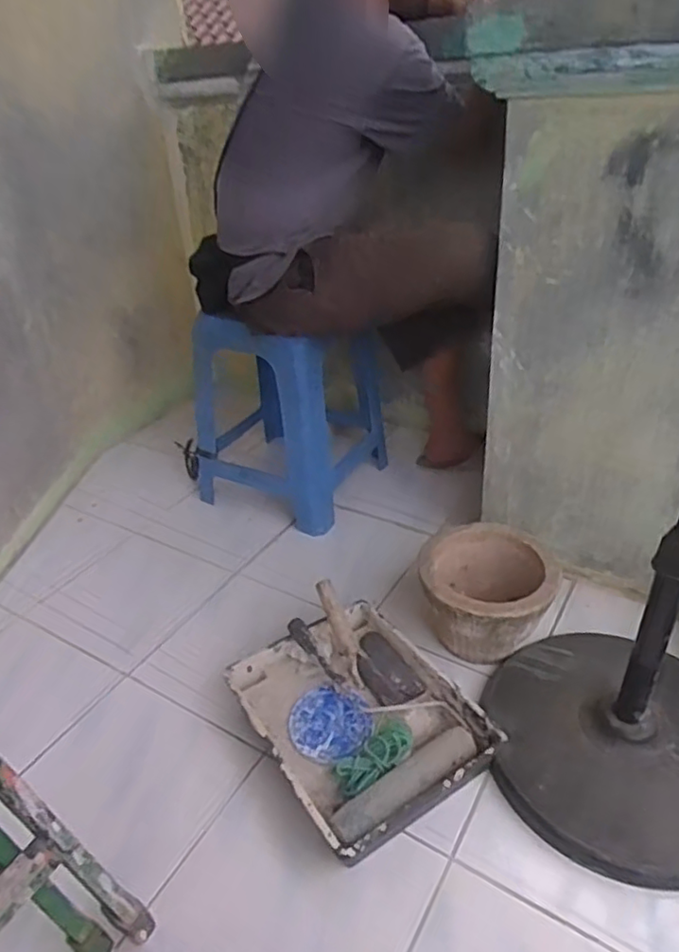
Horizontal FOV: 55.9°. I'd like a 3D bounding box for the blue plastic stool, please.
[{"bbox_3d":[-0.112,-0.152,1.417,0.339,0.424,0.359,17,38,31],"label":"blue plastic stool"}]

